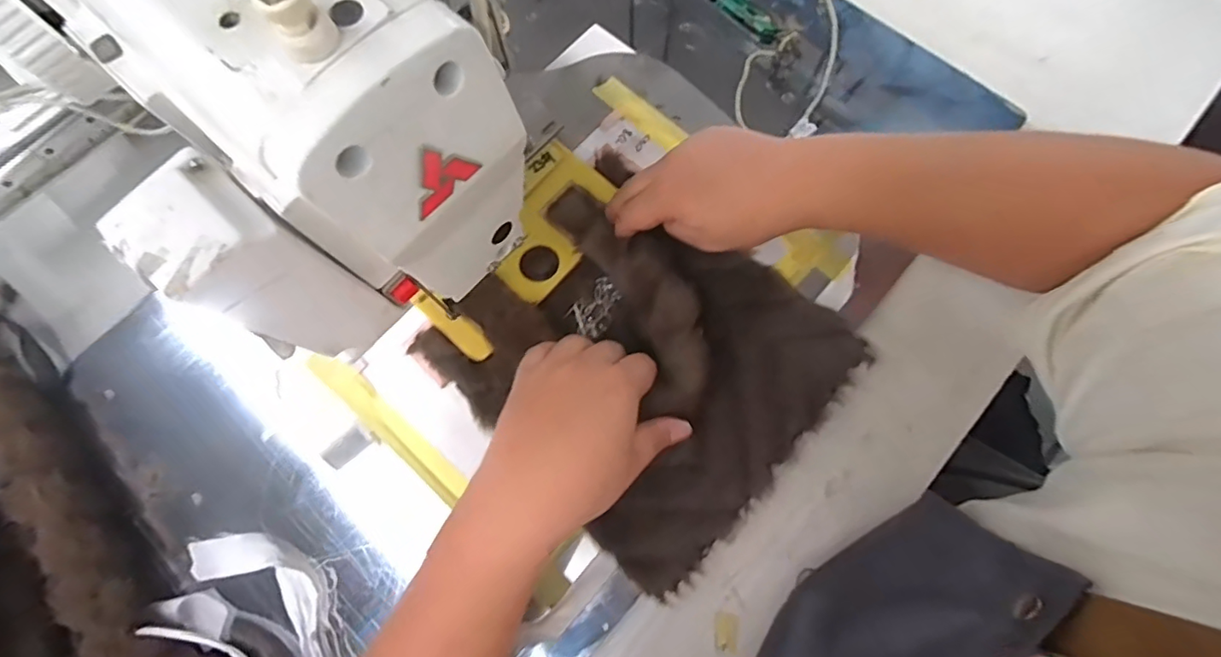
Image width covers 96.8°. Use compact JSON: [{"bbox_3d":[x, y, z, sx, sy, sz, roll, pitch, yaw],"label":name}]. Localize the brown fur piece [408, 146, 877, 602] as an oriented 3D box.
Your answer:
[{"bbox_3d":[0.023,0.016,0.401,0.264,0.047,0.238,40,82,9],"label":"brown fur piece"}]

